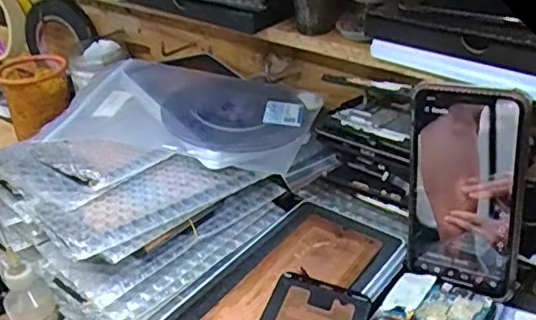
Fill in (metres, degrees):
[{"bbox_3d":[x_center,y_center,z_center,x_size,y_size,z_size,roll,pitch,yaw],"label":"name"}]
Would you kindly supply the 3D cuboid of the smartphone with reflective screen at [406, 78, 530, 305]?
[{"bbox_3d":[0.136,0.021,0.411,0.076,0.149,0.008,10,26,30],"label":"smartphone with reflective screen"}]

